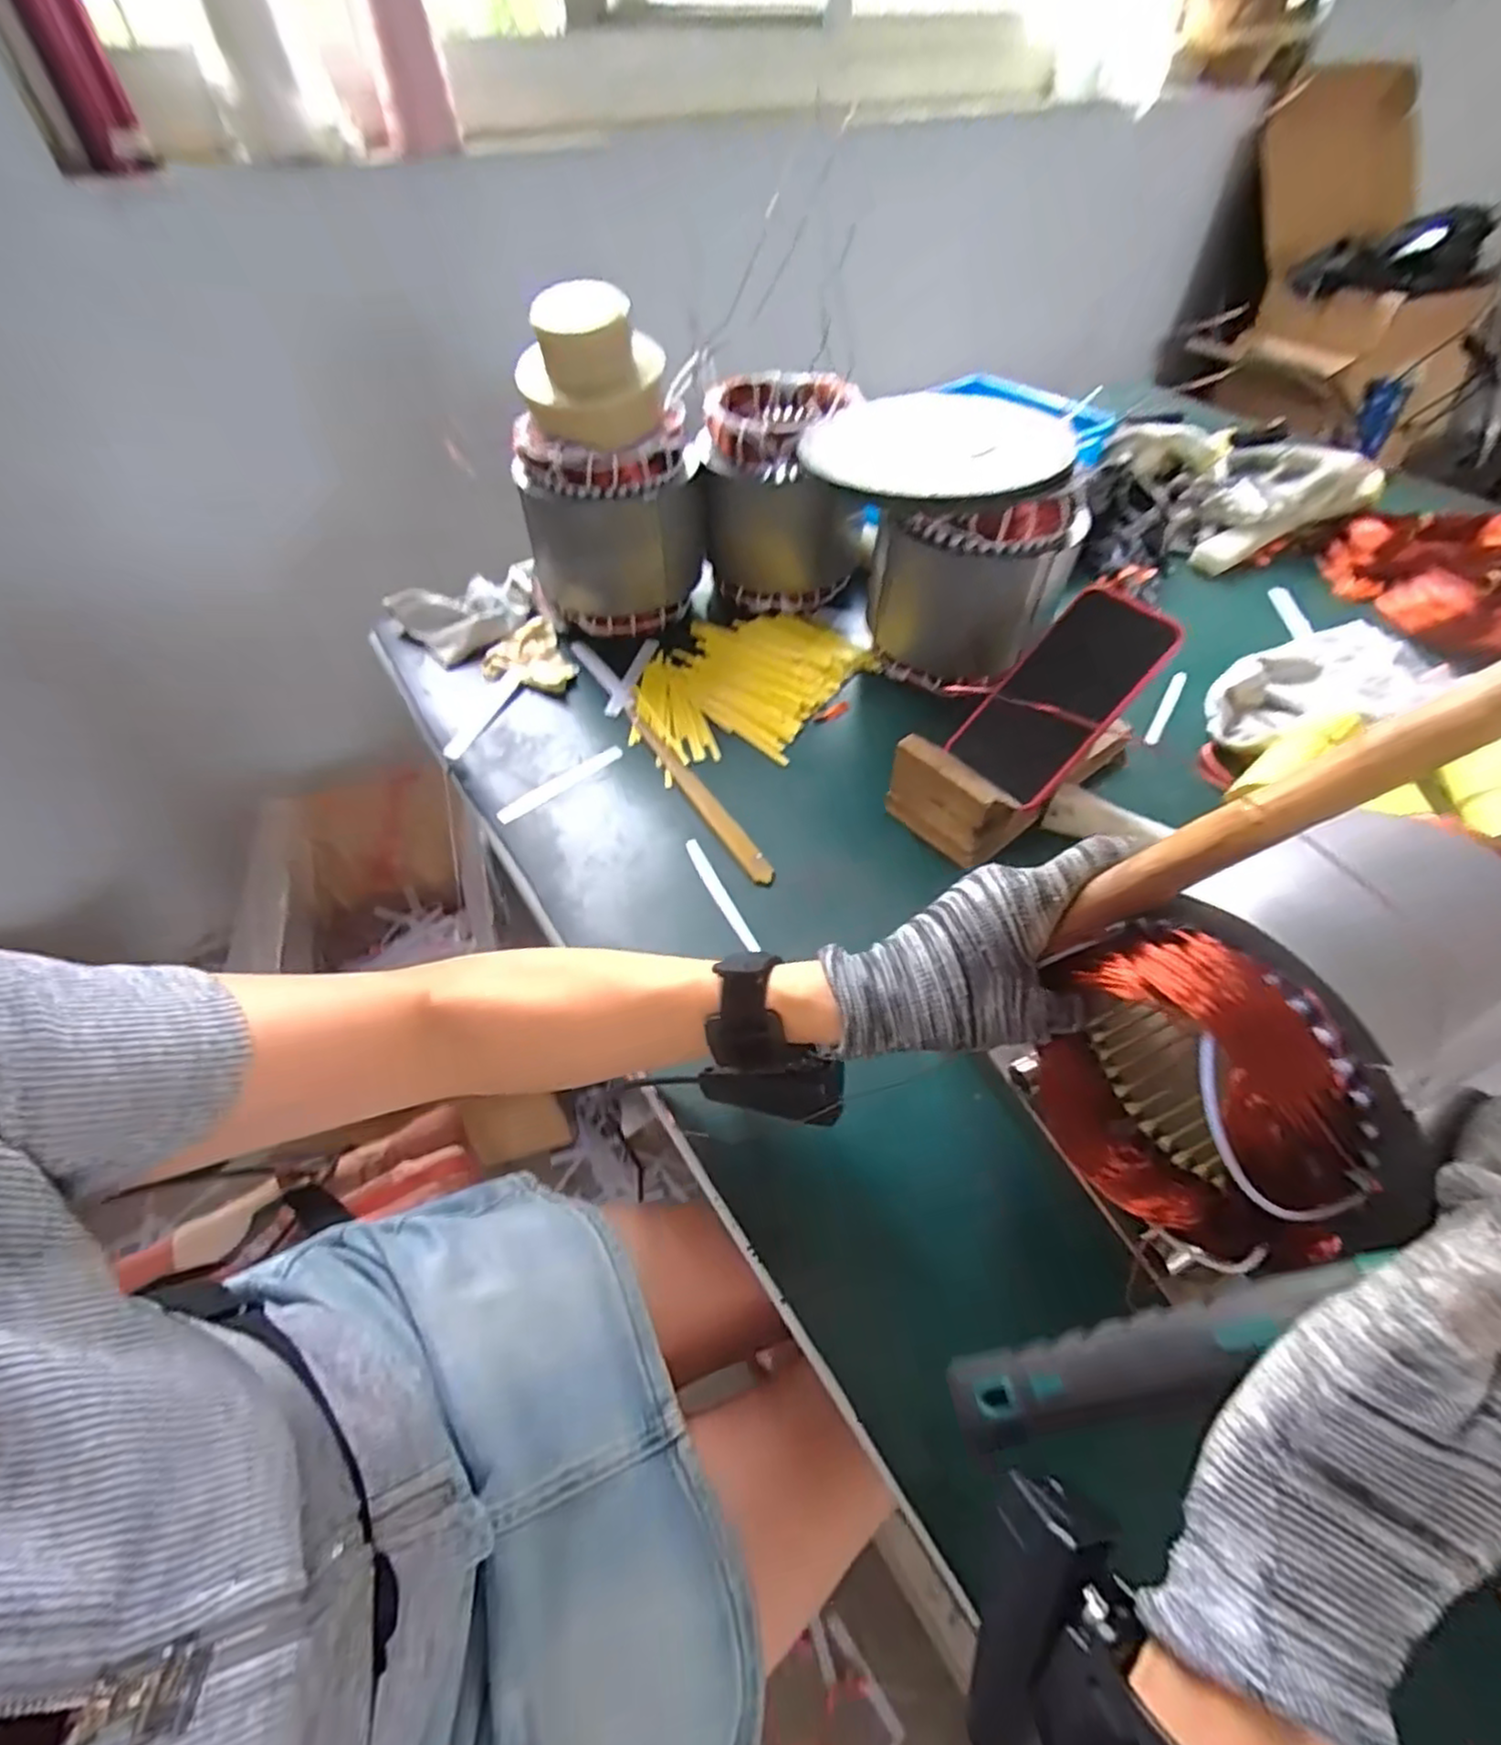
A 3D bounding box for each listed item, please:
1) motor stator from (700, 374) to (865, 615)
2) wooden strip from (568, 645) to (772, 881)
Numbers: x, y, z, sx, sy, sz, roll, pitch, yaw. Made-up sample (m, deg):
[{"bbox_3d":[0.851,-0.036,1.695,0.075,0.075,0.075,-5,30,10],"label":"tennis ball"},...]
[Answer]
[{"bbox_3d":[0.027,-0.360,0.688,0.143,0.160,0.138,-3,51,-2],"label":"motor stator"},{"bbox_3d":[-0.073,-0.103,0.591,0.018,0.005,0.321,-26,56,-18],"label":"wooden strip"}]

